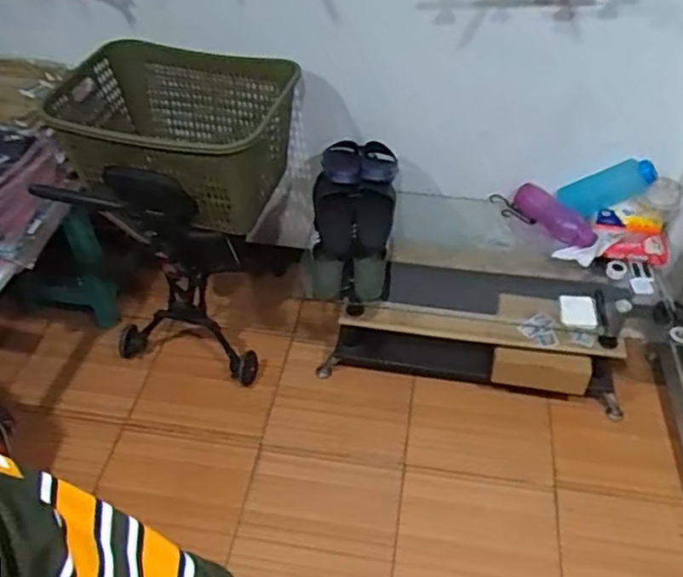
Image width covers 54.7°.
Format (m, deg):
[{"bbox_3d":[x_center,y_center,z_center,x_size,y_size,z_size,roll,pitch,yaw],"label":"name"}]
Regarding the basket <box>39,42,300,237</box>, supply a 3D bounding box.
[{"bbox_3d":[-0.423,-0.404,1.687,0.591,0.262,0.456,11,46,12],"label":"basket"}]

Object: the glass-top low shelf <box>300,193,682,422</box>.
[{"bbox_3d":[0.422,0.027,1.909,0.958,0.386,0.432,8,46,9],"label":"glass-top low shelf"}]

